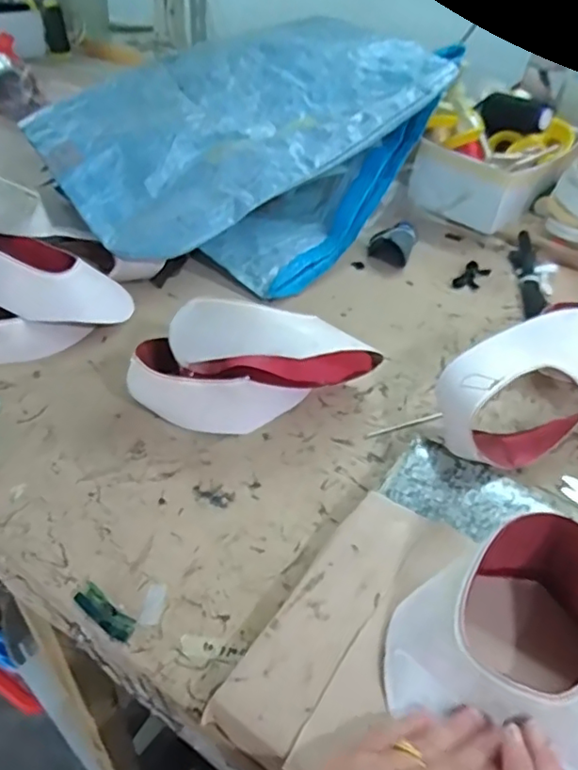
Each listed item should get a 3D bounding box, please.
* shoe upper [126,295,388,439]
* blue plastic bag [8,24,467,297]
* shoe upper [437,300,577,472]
[{"bbox_3d":[-0.030,-0.017,0.582,0.242,0.105,0.084,-1,42,-4],"label":"shoe upper"},{"bbox_3d":[-0.056,-0.347,0.853,0.379,0.218,0.489,32,49,29],"label":"blue plastic bag"},{"bbox_3d":[0.236,0.004,0.573,0.211,0.100,0.098,-19,46,-23],"label":"shoe upper"}]

